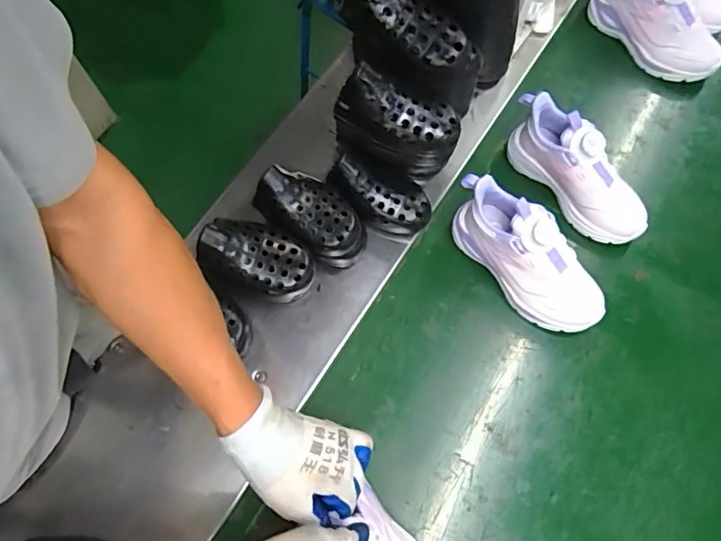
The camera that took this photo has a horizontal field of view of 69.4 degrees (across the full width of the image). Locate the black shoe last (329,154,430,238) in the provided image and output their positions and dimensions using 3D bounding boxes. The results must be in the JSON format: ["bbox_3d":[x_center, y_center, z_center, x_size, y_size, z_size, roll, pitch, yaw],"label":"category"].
[{"bbox_3d":[0.023,-0.089,0.624,0.129,0.053,0.063,30,69,-11],"label":"black shoe last"}]

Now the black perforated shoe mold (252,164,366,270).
[{"bbox_3d":[-0.052,-0.056,0.593,0.116,0.113,0.075,37,76,17],"label":"black perforated shoe mold"}]

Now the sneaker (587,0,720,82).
[{"bbox_3d":[0.420,-0.359,0.727,0.074,0.119,0.213,-38,84,-13],"label":"sneaker"}]

